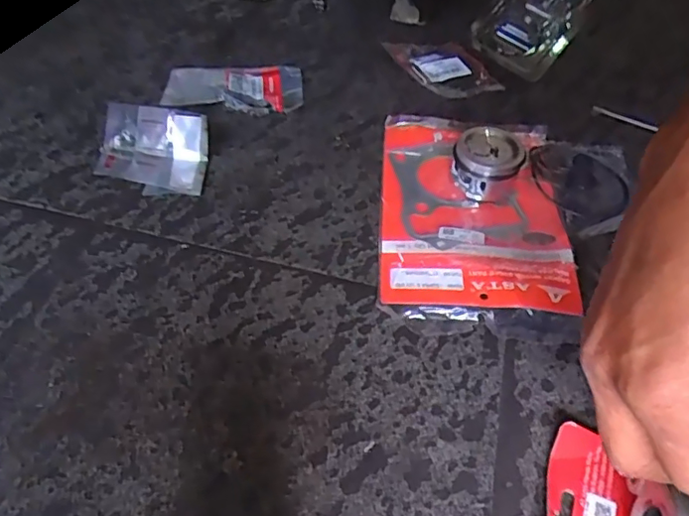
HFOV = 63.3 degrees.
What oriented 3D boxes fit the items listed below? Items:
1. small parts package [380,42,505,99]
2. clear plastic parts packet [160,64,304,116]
[{"bbox_3d":[0.100,-0.193,0.564,0.084,0.017,0.105,-17,53,-17],"label":"small parts package"},{"bbox_3d":[-0.104,-0.162,0.524,0.126,0.017,0.077,-1,50,-4],"label":"clear plastic parts packet"}]

